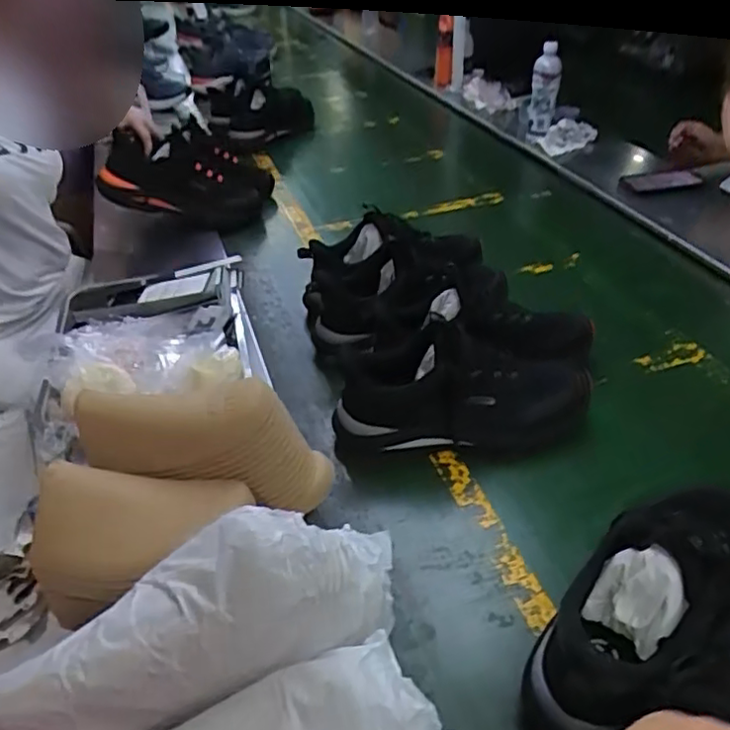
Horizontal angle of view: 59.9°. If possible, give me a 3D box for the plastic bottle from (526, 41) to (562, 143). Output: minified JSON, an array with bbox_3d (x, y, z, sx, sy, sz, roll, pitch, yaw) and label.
[{"bbox_3d":[0.387,-0.590,1.369,0.053,0.203,0.062,14,44,24],"label":"plastic bottle"}]

